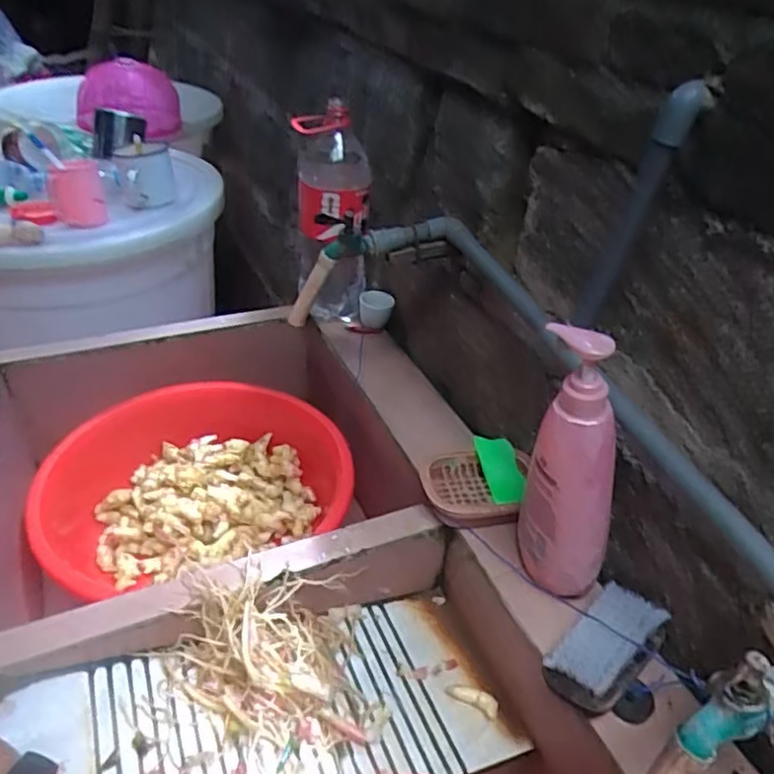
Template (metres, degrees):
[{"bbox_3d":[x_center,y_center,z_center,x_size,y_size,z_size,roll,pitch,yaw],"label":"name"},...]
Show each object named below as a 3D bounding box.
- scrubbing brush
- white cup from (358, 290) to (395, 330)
[{"bbox_3d":[0.191,0.223,0.545,0.121,0.034,0.063,-28,46,-36],"label":"scrubbing brush"},{"bbox_3d":[-0.018,-0.130,1.087,0.060,0.059,0.049,4,36,1],"label":"white cup"}]

